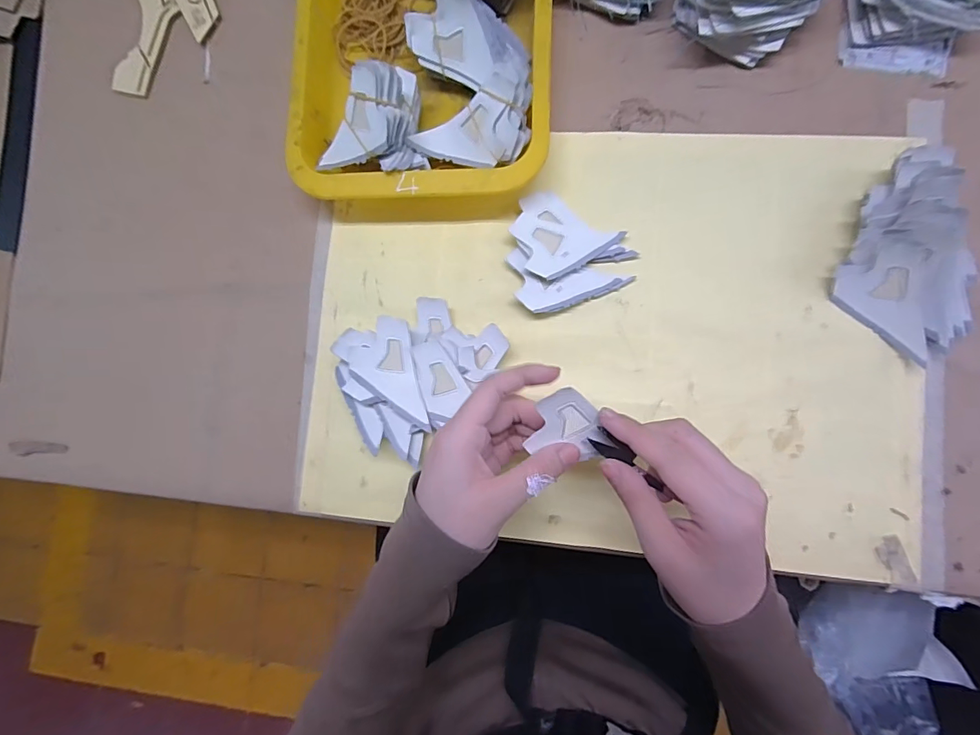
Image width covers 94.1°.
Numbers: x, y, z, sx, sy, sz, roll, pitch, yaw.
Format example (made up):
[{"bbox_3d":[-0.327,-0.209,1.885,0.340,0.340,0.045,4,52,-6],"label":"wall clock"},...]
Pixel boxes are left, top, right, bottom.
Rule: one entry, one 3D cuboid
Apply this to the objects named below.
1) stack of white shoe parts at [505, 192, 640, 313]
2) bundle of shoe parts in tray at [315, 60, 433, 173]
[{"bbox_3d":[0.057,-0.092,0.345,0.087,0.016,0.089,-17,84,5],"label":"stack of white shoe parts"},{"bbox_3d":[-0.094,-0.180,0.345,0.084,0.055,0.076,-7,85,6],"label":"bundle of shoe parts in tray"}]

